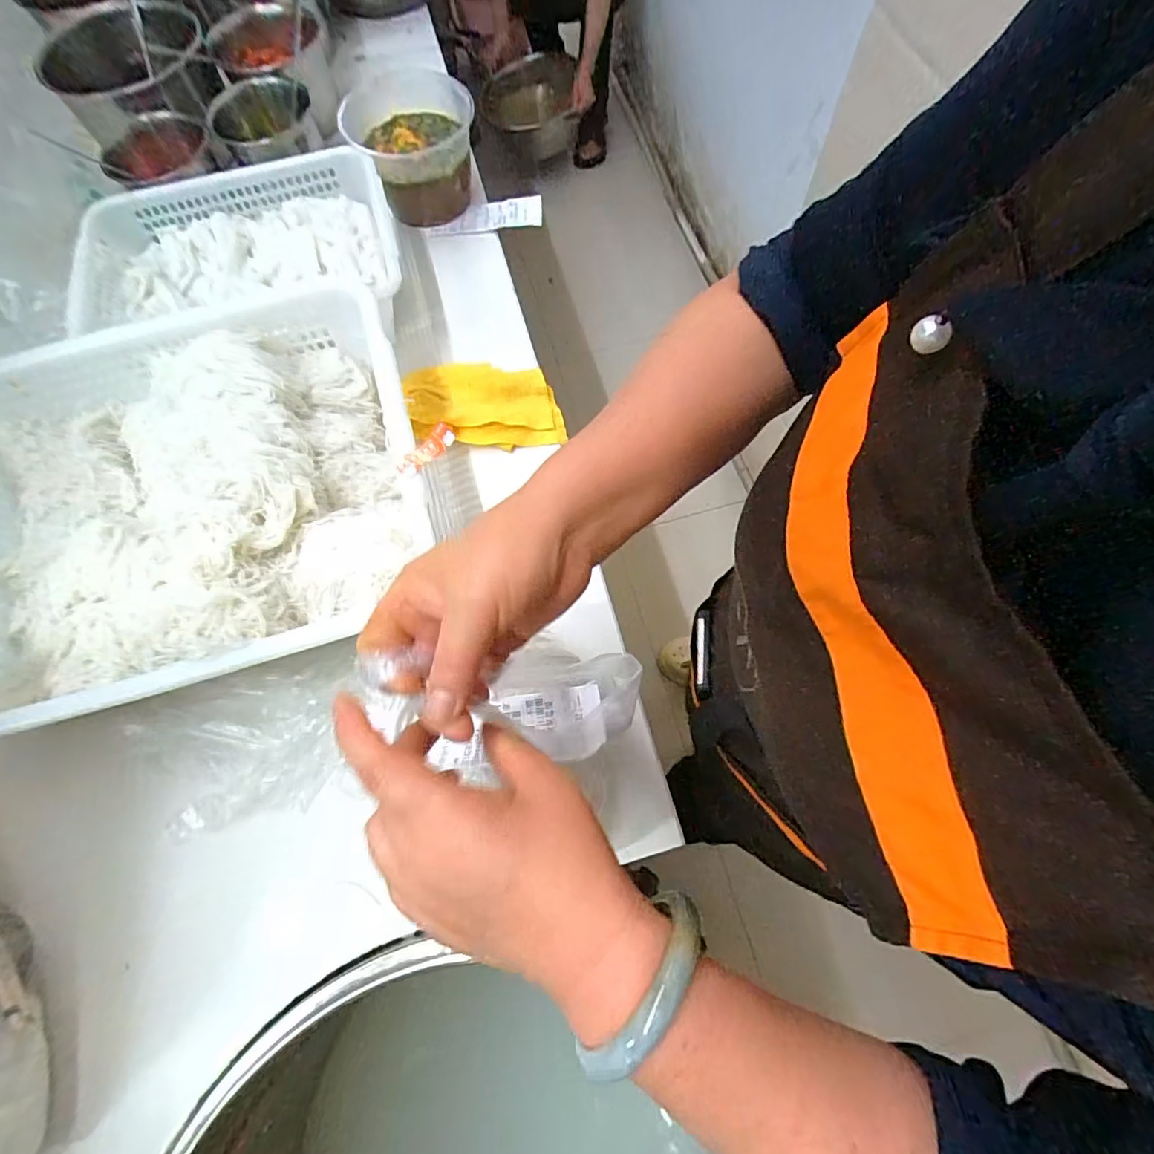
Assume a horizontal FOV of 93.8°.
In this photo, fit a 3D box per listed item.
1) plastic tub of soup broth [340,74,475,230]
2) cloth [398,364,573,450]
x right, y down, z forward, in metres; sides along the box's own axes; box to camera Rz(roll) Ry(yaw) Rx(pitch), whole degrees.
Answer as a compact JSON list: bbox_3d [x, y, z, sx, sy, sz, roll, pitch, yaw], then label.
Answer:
[{"bbox_3d":[-0.220,-0.581,0.729,0.158,0.106,0.164,-24,71,-6],"label":"plastic tub of soup broth"},{"bbox_3d":[-0.110,-0.208,0.628,0.170,0.040,0.125,-13,70,-2],"label":"cloth"}]

